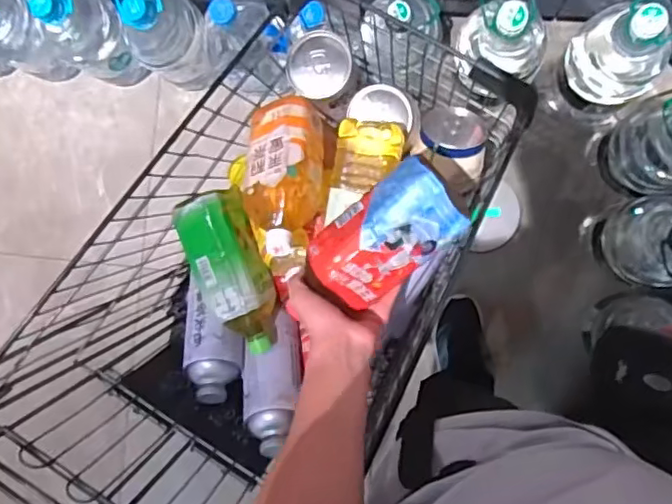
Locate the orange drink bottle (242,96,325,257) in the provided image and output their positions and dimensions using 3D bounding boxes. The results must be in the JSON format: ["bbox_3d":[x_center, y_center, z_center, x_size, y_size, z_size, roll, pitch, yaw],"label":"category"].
[{"bbox_3d":[-0.068,-0.092,0.791,0.101,0.095,0.228,-5,59,22],"label":"orange drink bottle"}]

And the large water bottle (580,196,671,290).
[{"bbox_3d":[0.620,-0.021,1.187,0.163,0.437,0.165,0,90,8],"label":"large water bottle"}]

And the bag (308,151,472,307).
[{"bbox_3d":[0.051,-0.015,0.629,0.159,0.049,0.096,-40,85,6],"label":"bag"}]

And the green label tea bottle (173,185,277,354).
[{"bbox_3d":[-0.140,0.028,0.816,0.084,0.082,0.218,-20,94,7],"label":"green label tea bottle"}]

